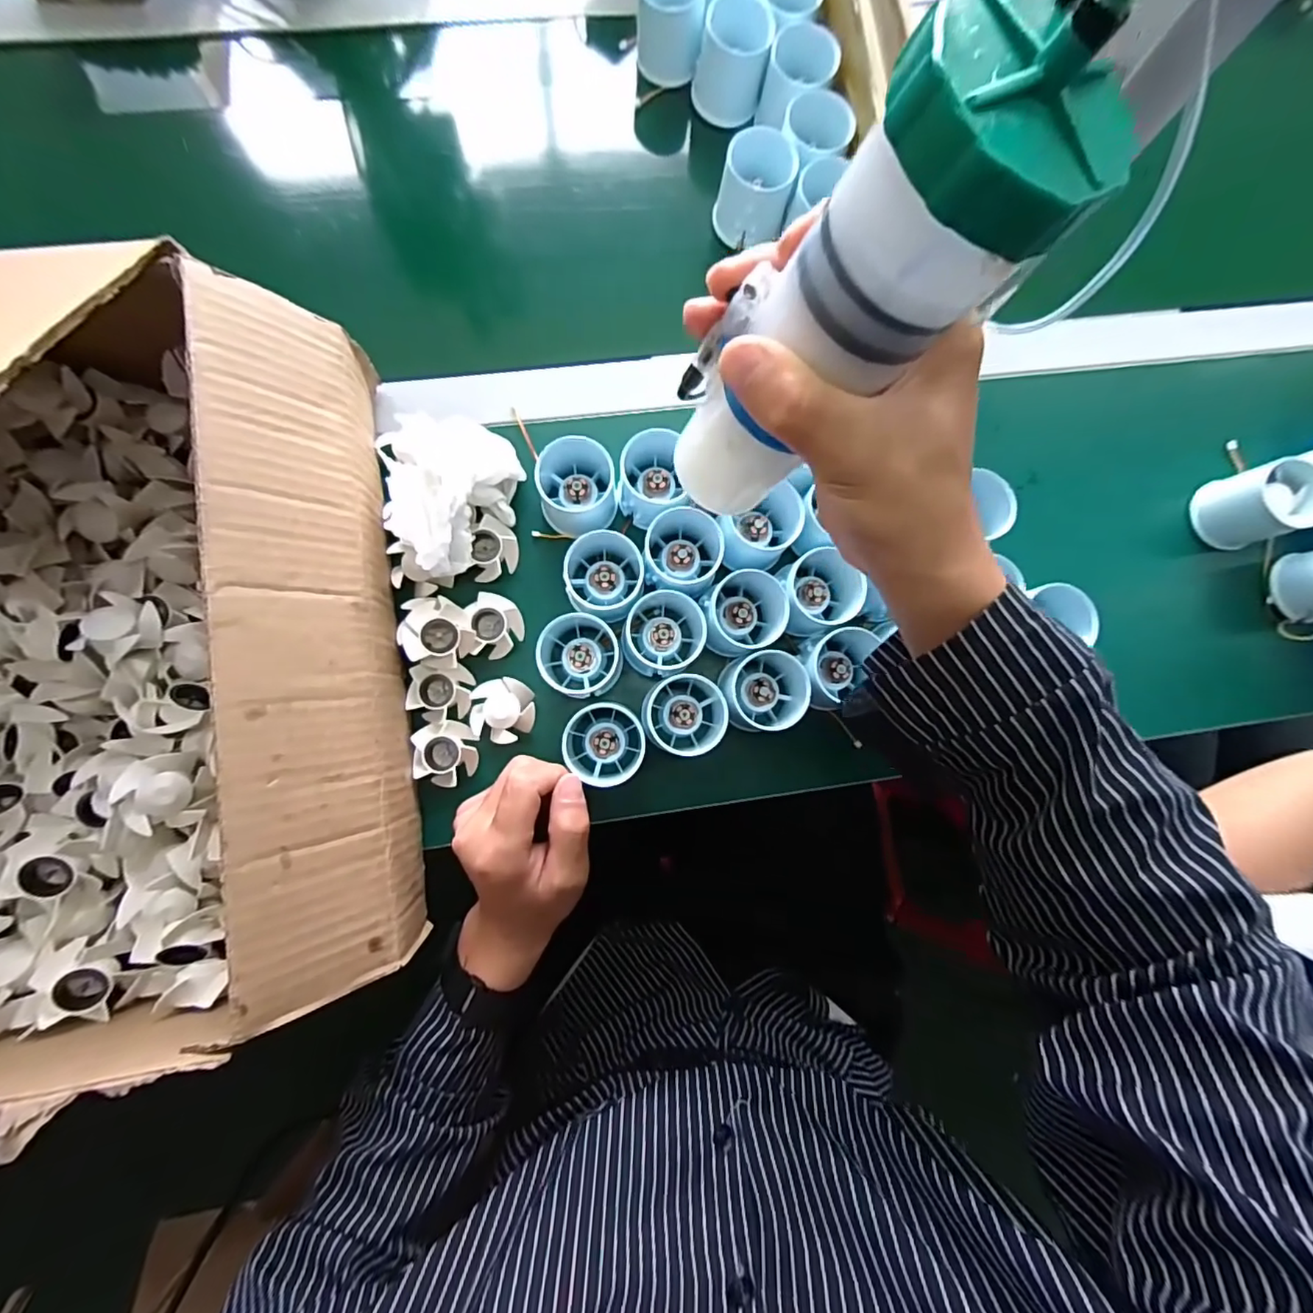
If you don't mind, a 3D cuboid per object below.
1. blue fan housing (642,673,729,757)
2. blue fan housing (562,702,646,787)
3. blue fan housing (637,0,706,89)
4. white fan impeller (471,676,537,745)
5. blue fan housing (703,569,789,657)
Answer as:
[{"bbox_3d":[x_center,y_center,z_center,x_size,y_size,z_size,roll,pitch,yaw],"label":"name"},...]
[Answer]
[{"bbox_3d":[0.020,0.037,0.382,0.058,0.047,0.053,0,84,-3],"label":"blue fan housing"},{"bbox_3d":[-0.035,0.057,0.375,0.056,0.052,0.051,0,84,-3],"label":"blue fan housing"},{"bbox_3d":[0.010,-0.491,0.436,0.050,0.053,0.052,3,83,-3],"label":"blue fan housing"},{"bbox_3d":[-0.106,0.038,0.386,0.043,0.017,0.043,0,84,-3],"label":"white fan impeller"},{"bbox_3d":[0.061,-0.033,0.393,0.050,0.051,0.057,-3,84,-4],"label":"blue fan housing"}]

